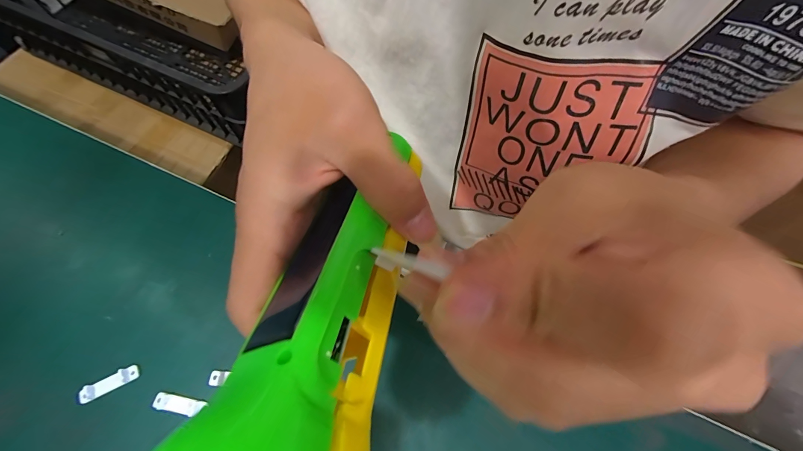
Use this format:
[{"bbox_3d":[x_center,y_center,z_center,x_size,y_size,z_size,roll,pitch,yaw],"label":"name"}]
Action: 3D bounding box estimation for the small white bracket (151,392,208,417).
[{"bbox_3d":[-0.150,0.121,0.230,0.035,0.005,0.010,9,67,5],"label":"small white bracket"}]

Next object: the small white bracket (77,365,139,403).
[{"bbox_3d":[-0.201,0.109,0.234,0.035,0.006,0.010,-25,68,-10],"label":"small white bracket"}]

